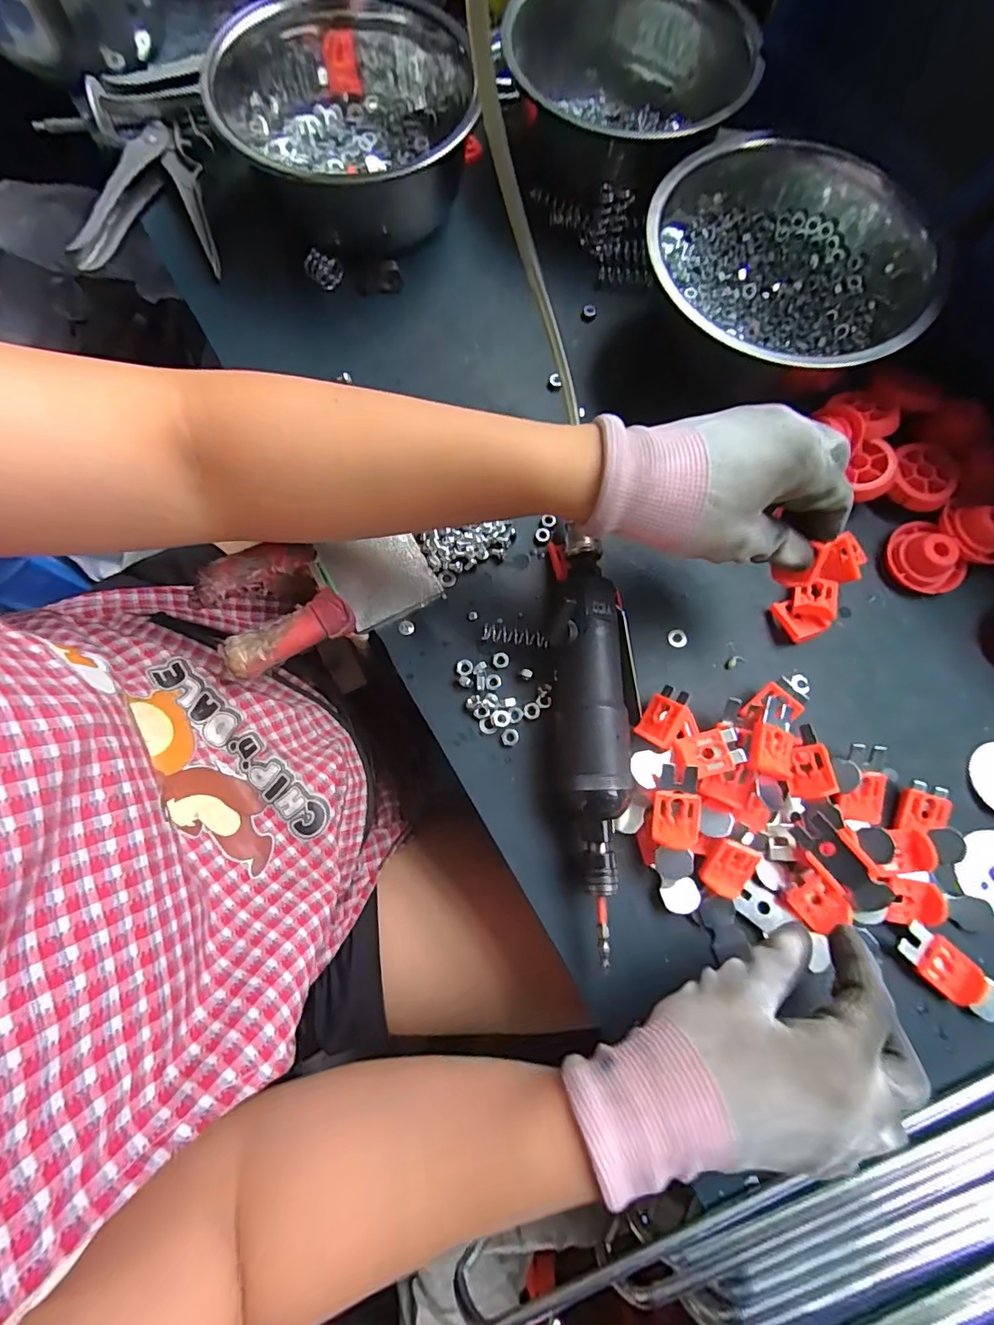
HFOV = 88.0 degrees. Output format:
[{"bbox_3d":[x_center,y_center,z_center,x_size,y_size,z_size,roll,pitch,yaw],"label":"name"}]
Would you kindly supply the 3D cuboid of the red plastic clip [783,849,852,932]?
[{"bbox_3d":[0.178,0.131,0.288,0.027,0.004,0.039,-41,81,15],"label":"red plastic clip"}]

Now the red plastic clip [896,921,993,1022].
[{"bbox_3d":[0.250,0.171,0.283,0.061,0.010,0.025,42,78,10],"label":"red plastic clip"}]

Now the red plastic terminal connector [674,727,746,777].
[{"bbox_3d":[0.123,0.052,0.296,0.037,0.006,0.024,-15,76,-5],"label":"red plastic terminal connector"}]

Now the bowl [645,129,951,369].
[{"bbox_3d":[0.184,-0.248,0.334,0.158,0.092,0.175,-23,76,-7],"label":"bowl"}]

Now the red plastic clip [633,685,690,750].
[{"bbox_3d":[0.100,0.032,0.307,0.025,0.014,0.034,34,97,51],"label":"red plastic clip"}]

